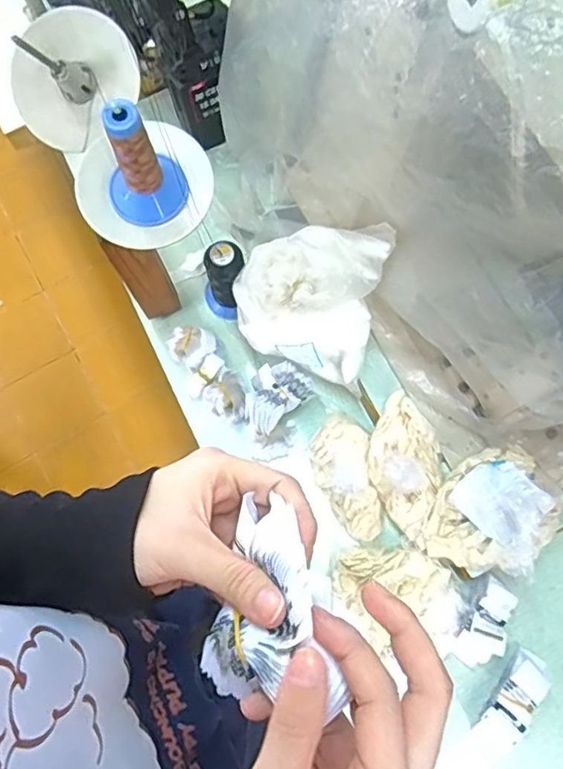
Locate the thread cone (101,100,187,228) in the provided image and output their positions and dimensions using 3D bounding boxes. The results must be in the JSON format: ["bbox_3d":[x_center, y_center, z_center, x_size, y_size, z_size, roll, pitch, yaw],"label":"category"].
[{"bbox_3d":[-0.121,-0.185,0.492,0.066,0.108,0.053,-23,76,-3],"label":"thread cone"}]

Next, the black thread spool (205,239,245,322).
[{"bbox_3d":[-0.068,-0.120,0.701,0.053,0.099,0.058,-1,75,2],"label":"black thread spool"}]

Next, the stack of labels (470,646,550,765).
[{"bbox_3d":[0.236,0.333,0.609,0.044,0.029,0.112,39,80,11],"label":"stack of labels"}]

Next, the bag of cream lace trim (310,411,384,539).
[{"bbox_3d":[0.073,0.106,0.661,0.065,0.041,0.139,-12,75,-1],"label":"bag of cream lace trim"}]

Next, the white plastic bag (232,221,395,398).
[{"bbox_3d":[0.028,-0.096,0.653,0.153,0.108,0.145,13,76,6],"label":"white plastic bag"}]

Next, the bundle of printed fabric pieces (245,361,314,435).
[{"bbox_3d":[-0.009,0.009,0.684,0.086,0.031,0.063,-42,77,-8],"label":"bundle of printed fabric pieces"}]

